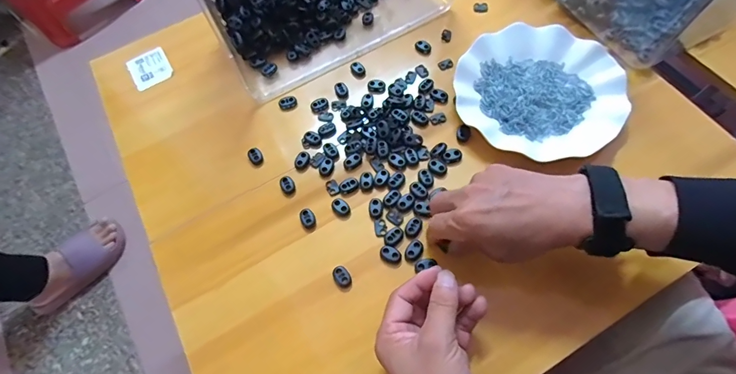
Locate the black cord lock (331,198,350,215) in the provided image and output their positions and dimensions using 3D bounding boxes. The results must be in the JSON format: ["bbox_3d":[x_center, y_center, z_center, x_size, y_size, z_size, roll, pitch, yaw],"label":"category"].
[{"bbox_3d":[-0.029,0.021,0.420,0.016,0.006,0.021,-41,69,-15],"label":"black cord lock"}]

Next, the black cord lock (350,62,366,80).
[{"bbox_3d":[-0.014,-0.148,0.499,0.016,0.006,0.026,-30,66,-10],"label":"black cord lock"}]

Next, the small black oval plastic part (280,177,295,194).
[{"bbox_3d":[-0.088,-0.003,0.434,0.015,0.006,0.021,-28,66,-10],"label":"small black oval plastic part"}]

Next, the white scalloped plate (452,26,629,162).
[{"bbox_3d":[0.195,-0.110,0.452,0.178,0.018,0.179,-1,64,3],"label":"white scalloped plate"}]

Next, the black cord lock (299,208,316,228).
[{"bbox_3d":[-0.063,0.032,0.416,0.015,0.006,0.021,-17,65,-5],"label":"black cord lock"}]

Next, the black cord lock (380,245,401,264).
[{"bbox_3d":[0.022,0.067,0.392,0.021,0.005,0.014,32,70,17],"label":"black cord lock"}]

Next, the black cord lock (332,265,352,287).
[{"bbox_3d":[-0.025,0.087,0.388,0.014,0.006,0.021,-27,66,-10],"label":"black cord lock"}]

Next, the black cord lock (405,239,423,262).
[{"bbox_3d":[0.046,0.063,0.394,0.015,0.004,0.021,39,73,19],"label":"black cord lock"}]

